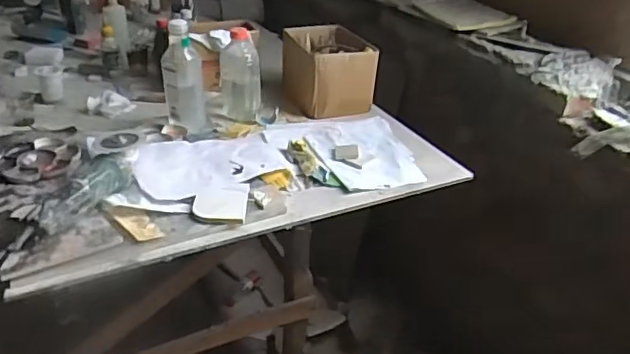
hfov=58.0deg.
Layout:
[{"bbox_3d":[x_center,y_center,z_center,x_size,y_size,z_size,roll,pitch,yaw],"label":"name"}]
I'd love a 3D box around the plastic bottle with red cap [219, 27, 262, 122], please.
[{"bbox_3d":[-0.177,-0.243,1.348,0.100,0.188,0.094,-2,31,-7],"label":"plastic bottle with red cap"}]

